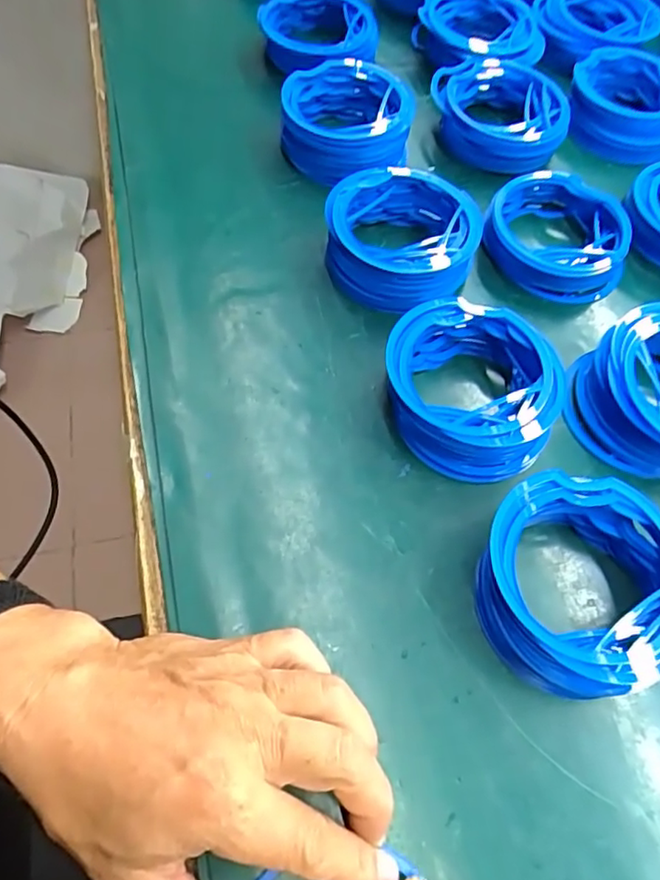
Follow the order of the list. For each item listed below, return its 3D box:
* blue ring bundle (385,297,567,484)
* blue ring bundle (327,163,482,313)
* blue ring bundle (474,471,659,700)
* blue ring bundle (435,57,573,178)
[{"bbox_3d":[0.082,-0.031,0.346,0.098,0.038,0.098,1,62,-2],"label":"blue ring bundle"},{"bbox_3d":[0.048,-0.137,0.401,0.102,0.038,0.097,16,62,6],"label":"blue ring bundle"},{"bbox_3d":[0.124,0.071,0.294,0.100,0.037,0.100,1,62,-2],"label":"blue ring bundle"},{"bbox_3d":[0.135,-0.267,0.482,0.105,0.038,0.084,6,62,0],"label":"blue ring bundle"}]

